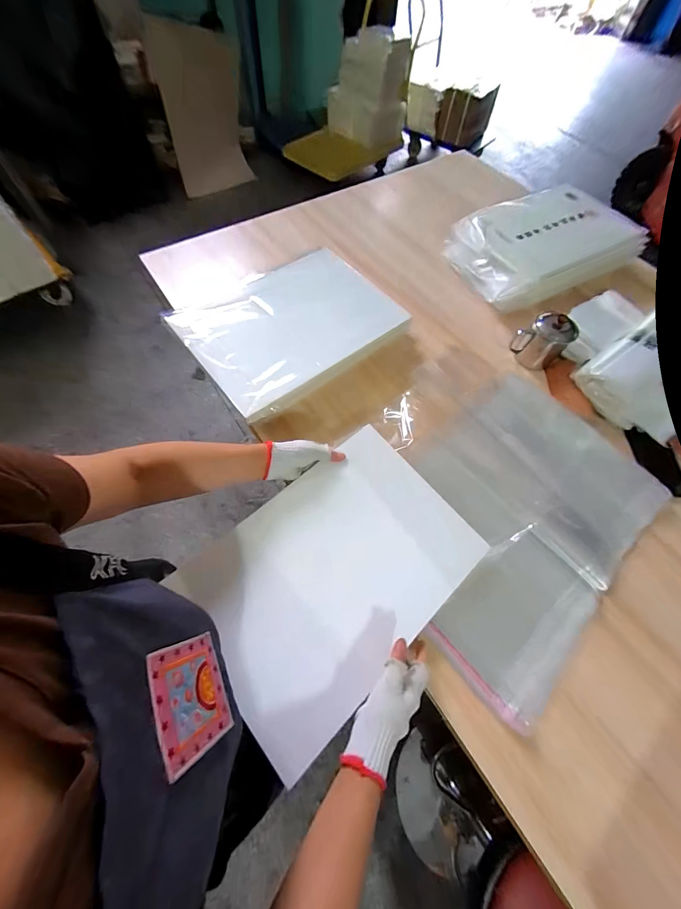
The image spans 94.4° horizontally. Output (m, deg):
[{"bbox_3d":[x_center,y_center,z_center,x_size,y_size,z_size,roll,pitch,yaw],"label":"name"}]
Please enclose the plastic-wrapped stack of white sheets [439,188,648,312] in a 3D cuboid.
[{"bbox_3d":[0.542,-0.567,0.841,0.447,0.091,0.289,-22,68,-12],"label":"plastic-wrapped stack of white sheets"}]

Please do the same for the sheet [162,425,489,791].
[{"bbox_3d":[0.000,0.166,0.493,0.415,0.051,0.306,-39,74,-16],"label":"sheet"}]

